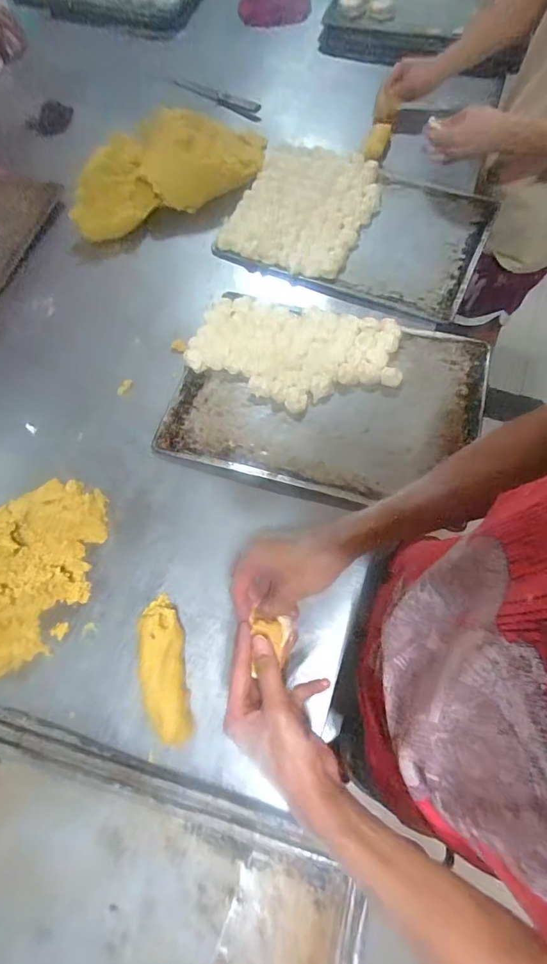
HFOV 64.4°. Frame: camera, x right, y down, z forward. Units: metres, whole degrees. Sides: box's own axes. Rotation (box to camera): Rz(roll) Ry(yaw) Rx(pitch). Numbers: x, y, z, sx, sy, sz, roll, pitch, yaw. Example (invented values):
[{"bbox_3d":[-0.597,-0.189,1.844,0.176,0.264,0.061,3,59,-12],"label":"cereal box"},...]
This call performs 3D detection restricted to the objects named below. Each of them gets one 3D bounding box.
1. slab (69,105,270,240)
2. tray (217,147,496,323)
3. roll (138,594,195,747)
[{"bbox_3d":[-0.194,-0.614,0.826,0.417,0.123,0.184,-23,69,-9],"label":"slab"},{"bbox_3d":[0.155,-0.484,0.796,0.440,0.025,0.318,20,69,9],"label":"tray"},{"bbox_3d":[-0.127,0.214,0.502,0.051,0.054,0.163,-14,68,-5],"label":"roll"}]

